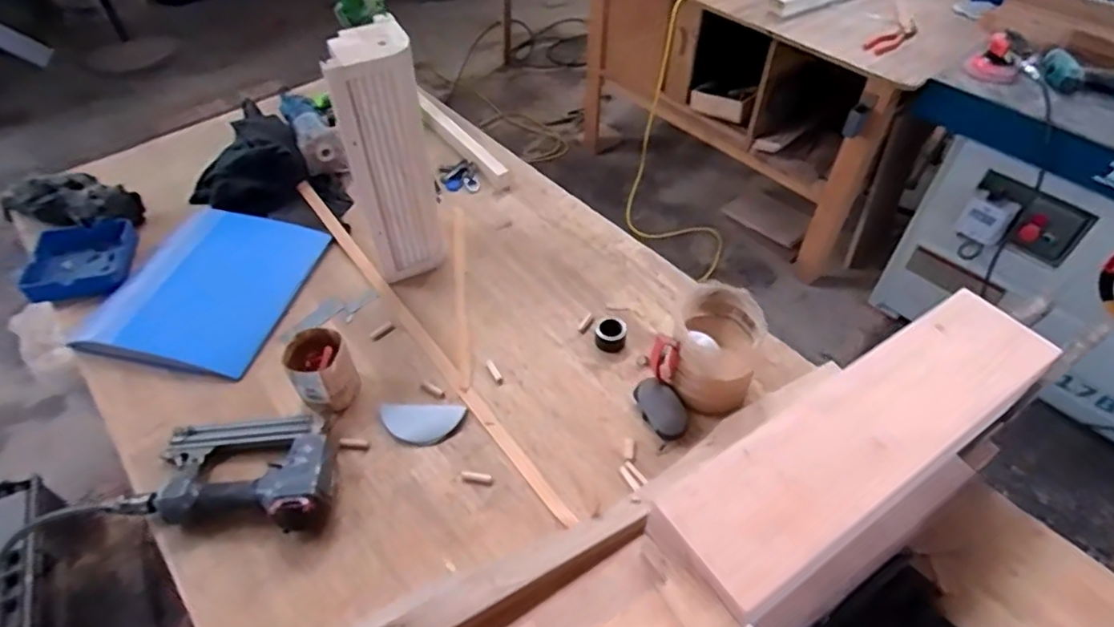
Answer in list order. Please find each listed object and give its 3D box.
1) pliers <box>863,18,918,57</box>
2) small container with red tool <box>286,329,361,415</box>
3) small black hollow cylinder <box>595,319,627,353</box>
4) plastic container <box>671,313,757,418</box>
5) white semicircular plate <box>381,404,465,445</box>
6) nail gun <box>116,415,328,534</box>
[{"bbox_3d":[0.858,-0.701,1.590,0.214,0.019,0.057,-31,54,-24],"label":"pliers"},{"bbox_3d":[-0.317,0.072,0.841,0.080,0.107,0.082,-22,53,-18],"label":"small container with red tool"},{"bbox_3d":[0.082,0.028,0.931,0.043,0.024,0.052,22,53,18],"label":"small black hollow cylinder"},{"bbox_3d":[0.216,0.055,0.849,0.103,0.106,0.126,17,51,13],"label":"plastic container"},{"bbox_3d":[-0.184,0.149,0.846,0.110,0.013,0.052,2,49,1],"label":"white semicircular plate"},{"bbox_3d":[-0.394,0.192,0.785,0.243,0.067,0.153,2,49,1],"label":"nail gun"}]

